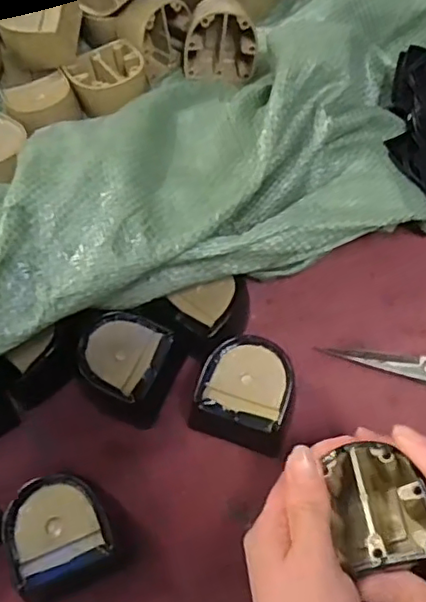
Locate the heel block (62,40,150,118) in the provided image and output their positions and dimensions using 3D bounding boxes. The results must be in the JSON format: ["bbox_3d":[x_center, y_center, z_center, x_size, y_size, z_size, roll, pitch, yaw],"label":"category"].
[{"bbox_3d":[-0.092,-0.196,0.529,0.063,0.029,0.054,-25,63,-12],"label":"heel block"}]

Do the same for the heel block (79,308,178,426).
[{"bbox_3d":[-0.059,0.044,0.402,0.060,0.044,0.062,13,65,9],"label":"heel block"}]

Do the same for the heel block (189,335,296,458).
[{"bbox_3d":[0.022,0.059,0.392,0.061,0.041,0.061,12,65,9],"label":"heel block"}]

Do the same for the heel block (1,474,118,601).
[{"bbox_3d":[-0.087,0.136,0.353,0.057,0.043,0.061,-21,64,-8],"label":"heel block"}]

